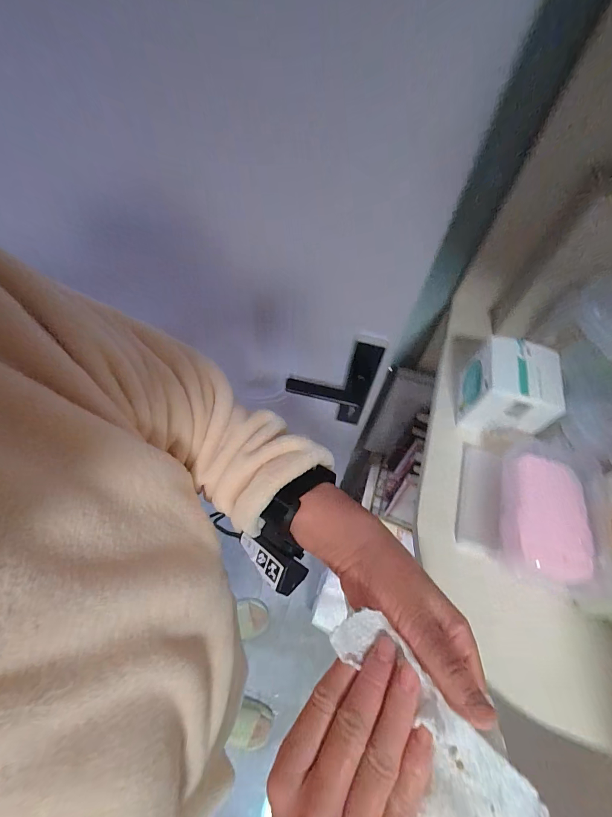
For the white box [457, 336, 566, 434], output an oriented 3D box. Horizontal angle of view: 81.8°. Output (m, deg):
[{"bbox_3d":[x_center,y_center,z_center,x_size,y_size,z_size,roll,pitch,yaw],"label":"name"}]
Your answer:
[{"bbox_3d":[0.228,-0.022,0.403,0.086,0.076,0.080,17,60,6],"label":"white box"}]

